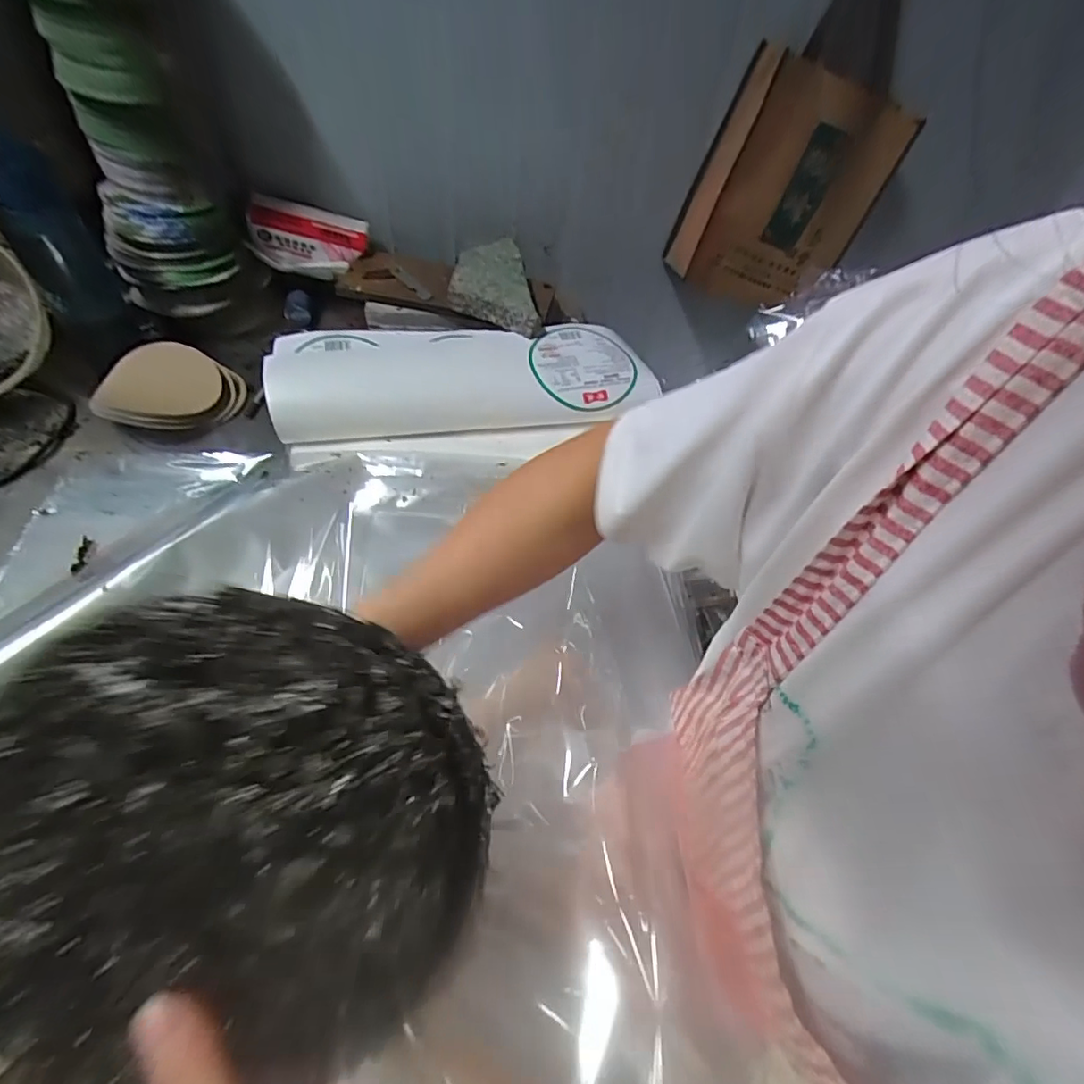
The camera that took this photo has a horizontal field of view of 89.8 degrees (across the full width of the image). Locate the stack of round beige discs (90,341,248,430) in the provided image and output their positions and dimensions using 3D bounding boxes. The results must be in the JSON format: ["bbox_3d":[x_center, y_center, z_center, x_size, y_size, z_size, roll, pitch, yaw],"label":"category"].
[{"bbox_3d":[-0.456,-0.190,0.664,0.159,0.047,0.116,-29,61,-25],"label":"stack of round beige discs"}]

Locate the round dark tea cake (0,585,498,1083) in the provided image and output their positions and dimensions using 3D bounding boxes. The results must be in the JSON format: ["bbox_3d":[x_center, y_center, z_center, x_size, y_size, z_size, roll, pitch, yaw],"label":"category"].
[{"bbox_3d":[-0.135,0.125,0.227,0.202,0.017,0.202,1,82,-8],"label":"round dark tea cake"}]

